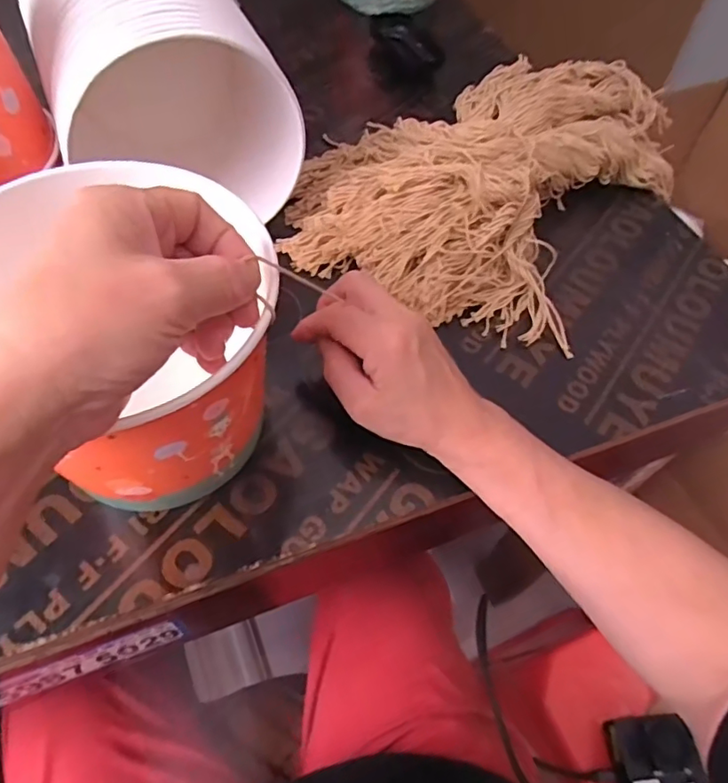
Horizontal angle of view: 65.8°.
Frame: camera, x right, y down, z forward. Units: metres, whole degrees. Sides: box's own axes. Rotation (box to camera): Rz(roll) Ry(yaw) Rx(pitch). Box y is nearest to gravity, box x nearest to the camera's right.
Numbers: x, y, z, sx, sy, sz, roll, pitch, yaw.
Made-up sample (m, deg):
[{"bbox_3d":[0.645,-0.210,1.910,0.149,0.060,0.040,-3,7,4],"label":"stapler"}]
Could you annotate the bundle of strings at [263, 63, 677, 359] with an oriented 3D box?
[{"bbox_3d":[0.112,-0.204,0.501,0.278,0.070,0.344,27,59,14],"label":"bundle of strings"}]

